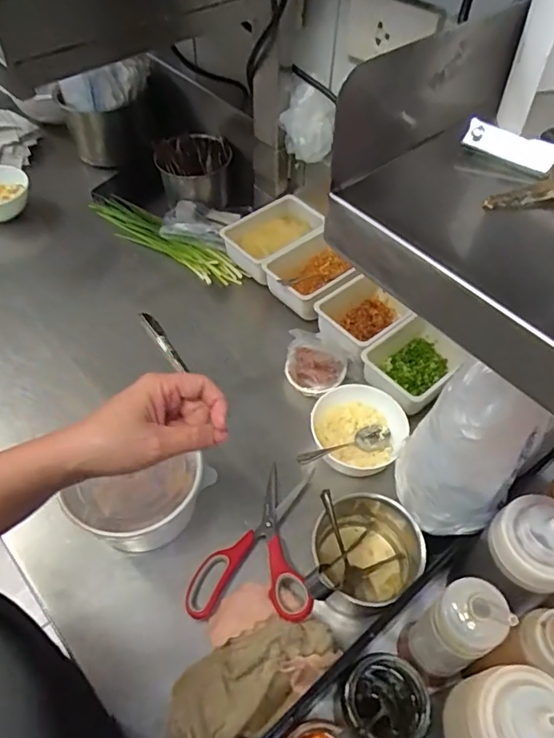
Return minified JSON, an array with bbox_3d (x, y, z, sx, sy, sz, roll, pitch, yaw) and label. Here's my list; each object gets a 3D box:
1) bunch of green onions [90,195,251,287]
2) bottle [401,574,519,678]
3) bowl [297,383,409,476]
[{"bbox_3d":[-0.181,-0.204,0.836,0.307,0.035,0.051,29,56,20],"label":"bunch of green onions"},{"bbox_3d":[0.137,0.209,0.425,0.047,0.162,0.051,1,51,-1],"label":"bottle"},{"bbox_3d":[0.087,0.072,0.607,0.121,0.046,0.105,1,51,-1],"label":"bowl"}]

